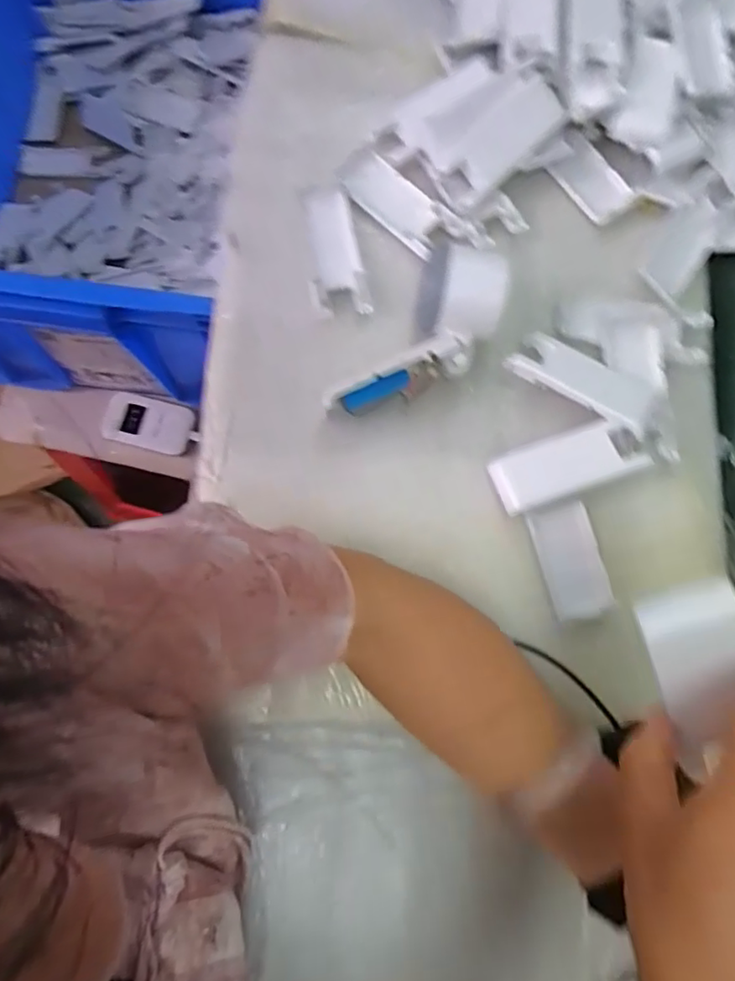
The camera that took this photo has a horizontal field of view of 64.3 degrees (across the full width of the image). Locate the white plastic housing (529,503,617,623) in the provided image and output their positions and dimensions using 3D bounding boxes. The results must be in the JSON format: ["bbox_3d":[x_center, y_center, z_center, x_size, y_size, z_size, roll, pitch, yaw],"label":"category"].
[{"bbox_3d":[0.132,0.046,0.379,0.038,0.007,0.070,-14,79,-6],"label":"white plastic housing"}]

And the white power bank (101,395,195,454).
[{"bbox_3d":[-0.252,-0.077,0.671,0.106,0.014,0.058,12,78,0],"label":"white power bank"}]

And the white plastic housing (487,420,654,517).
[{"bbox_3d":[0.133,-0.017,0.384,0.100,0.010,0.039,-19,80,-7],"label":"white plastic housing"}]

